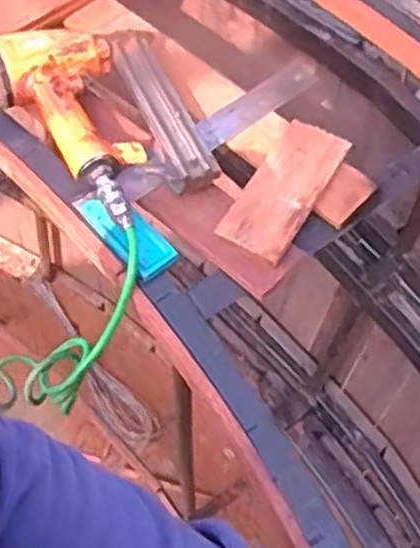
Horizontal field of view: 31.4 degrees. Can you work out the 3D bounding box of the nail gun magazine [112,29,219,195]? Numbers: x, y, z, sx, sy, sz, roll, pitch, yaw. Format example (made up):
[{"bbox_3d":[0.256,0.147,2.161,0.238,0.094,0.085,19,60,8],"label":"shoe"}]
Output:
[{"bbox_3d":[-0.047,-0.168,0.754,0.047,0.021,0.202,-19,61,-11],"label":"nail gun magazine"}]

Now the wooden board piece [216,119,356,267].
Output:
[{"bbox_3d":[0.073,-0.084,0.721,0.065,0.012,0.160,27,62,15],"label":"wooden board piece"}]

